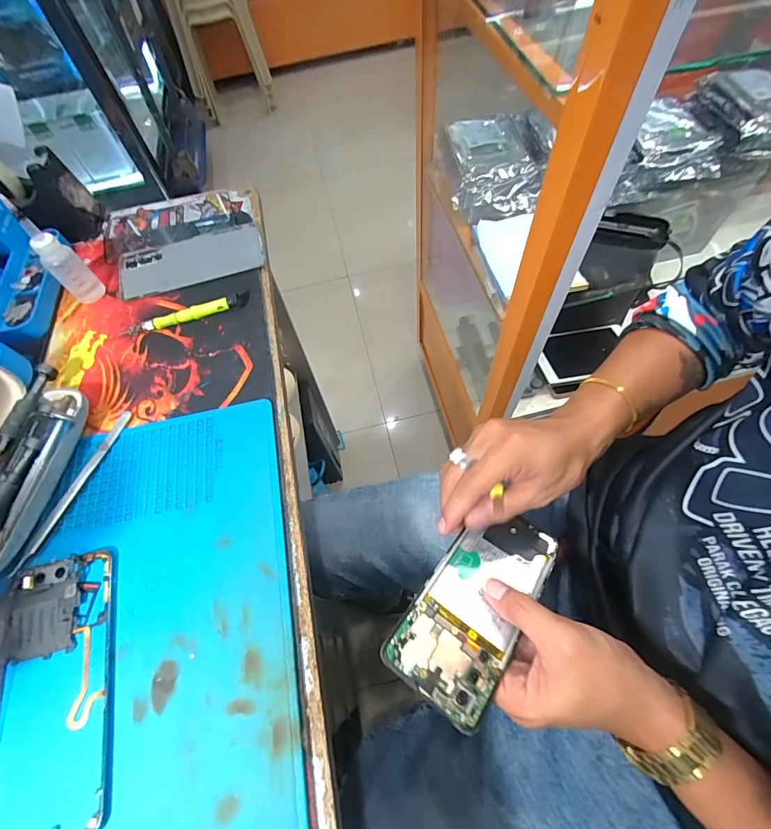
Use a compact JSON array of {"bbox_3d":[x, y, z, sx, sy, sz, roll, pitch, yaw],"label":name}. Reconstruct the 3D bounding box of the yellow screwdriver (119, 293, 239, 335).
[{"bbox_3d":[-0.207,-0.099,0.407,0.121,0.018,0.014,-17,61,-5],"label":"yellow screwdriver"}]

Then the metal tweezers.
[{"bbox_3d":[-0.254,0.059,0.333,0.009,0.005,0.144,13,63,12],"label":"metal tweezers"}]

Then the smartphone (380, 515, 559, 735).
[{"bbox_3d":[0.070,0.134,0.301,0.070,0.005,0.157,31,50,22],"label":"smartphone"}]

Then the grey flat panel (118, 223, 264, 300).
[{"bbox_3d":[-0.217,-0.173,0.450,0.155,0.011,0.079,-12,61,-2],"label":"grey flat panel"}]

